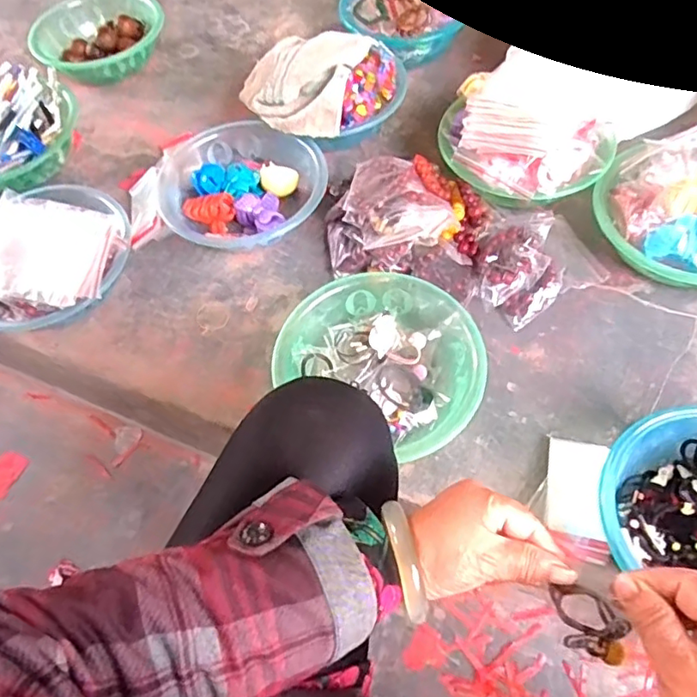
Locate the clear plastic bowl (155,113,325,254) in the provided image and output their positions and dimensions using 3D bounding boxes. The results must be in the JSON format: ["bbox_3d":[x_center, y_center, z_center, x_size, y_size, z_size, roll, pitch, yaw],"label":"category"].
[{"bbox_3d":[-0.160,-0.235,0.835,0.222,0.076,0.241,-2,60,3],"label":"clear plastic bowl"}]

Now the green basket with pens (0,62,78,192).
[{"bbox_3d":[-0.529,-0.335,0.878,0.213,0.138,0.161,-22,60,-8],"label":"green basket with pens"}]

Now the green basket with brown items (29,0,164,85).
[{"bbox_3d":[-0.448,-0.560,1.039,0.228,0.074,0.204,-37,64,-16],"label":"green basket with brown items"}]

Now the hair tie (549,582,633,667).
[{"bbox_3d":[0.154,0.178,0.365,0.051,0.031,0.026,25,65,18],"label":"hair tie"}]

